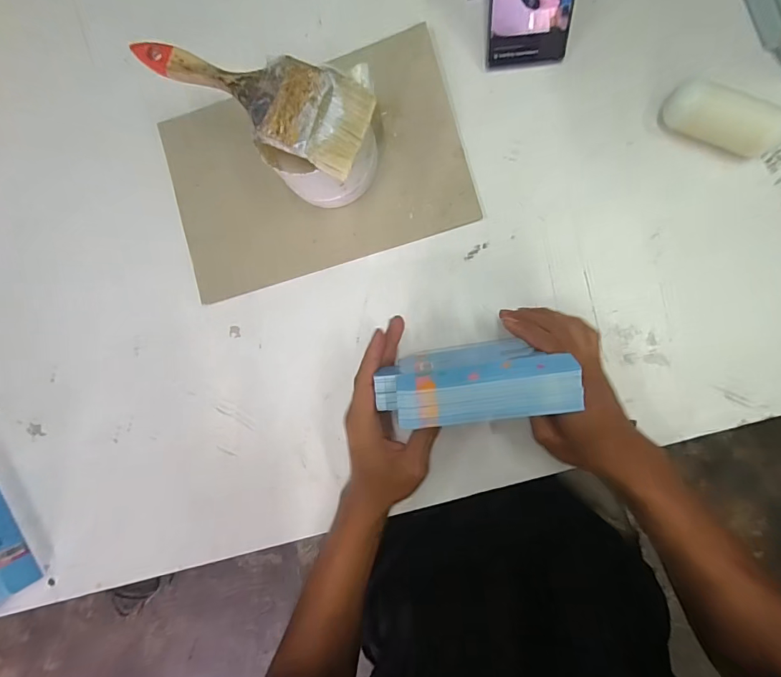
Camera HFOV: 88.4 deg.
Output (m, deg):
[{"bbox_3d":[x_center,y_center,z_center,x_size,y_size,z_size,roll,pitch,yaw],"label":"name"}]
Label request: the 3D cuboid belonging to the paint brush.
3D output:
[{"bbox_3d":[-0.112,-0.211,0.336,0.200,0.015,0.074,27,93,7],"label":"paint brush"}]

